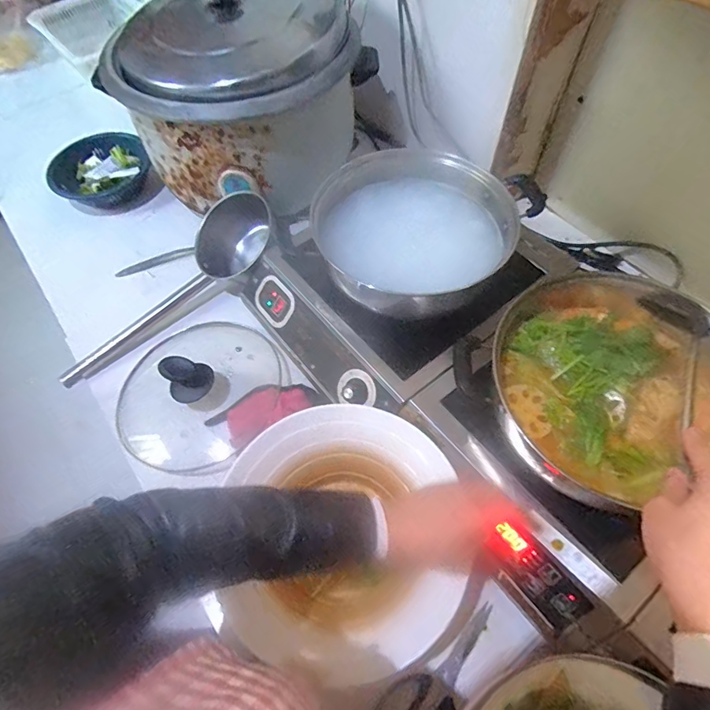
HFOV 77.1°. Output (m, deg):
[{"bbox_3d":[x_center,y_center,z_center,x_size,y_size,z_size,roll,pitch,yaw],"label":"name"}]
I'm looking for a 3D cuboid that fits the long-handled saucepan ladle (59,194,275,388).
[{"bbox_3d":[-0.319,-0.116,0.761,0.076,0.112,0.436,35,66,20],"label":"long-handled saucepan ladle"}]

